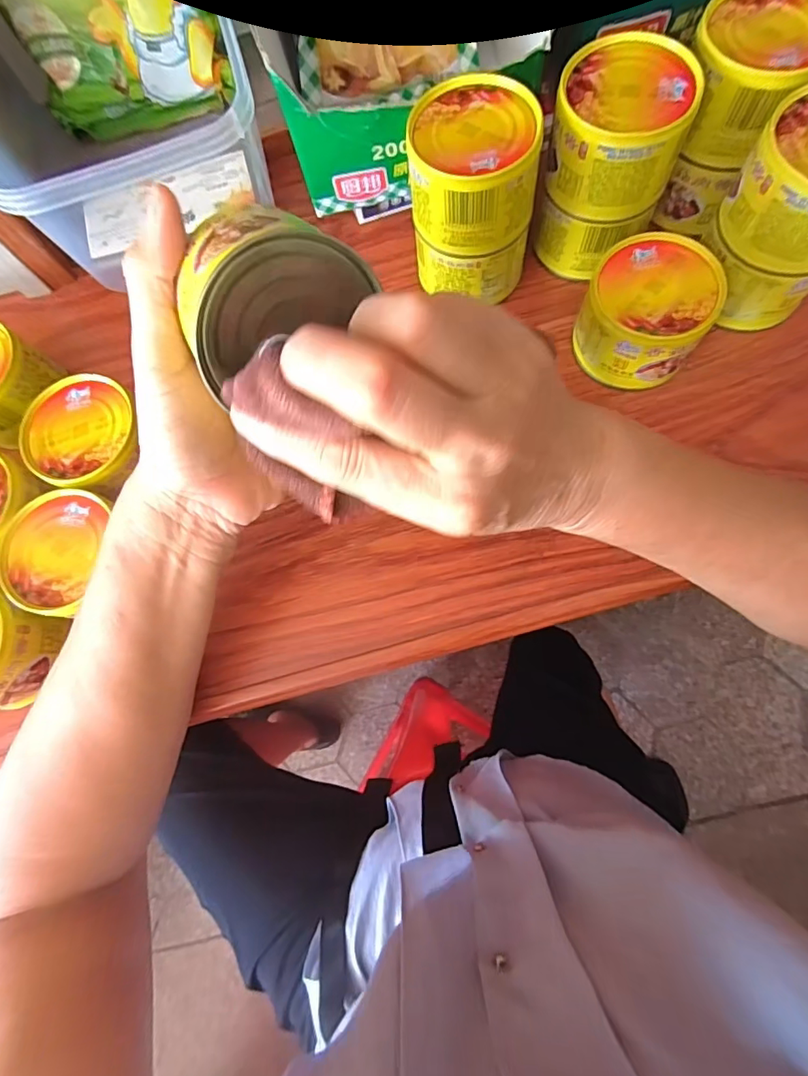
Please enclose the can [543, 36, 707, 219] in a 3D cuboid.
[{"bbox_3d":[0.119,-0.228,0.280,0.070,0.052,0.065,0,76,1],"label":"can"}]

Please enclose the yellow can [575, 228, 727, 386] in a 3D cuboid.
[{"bbox_3d":[0.144,-0.135,0.297,0.070,0.055,0.064,-2,76,6],"label":"yellow can"}]

